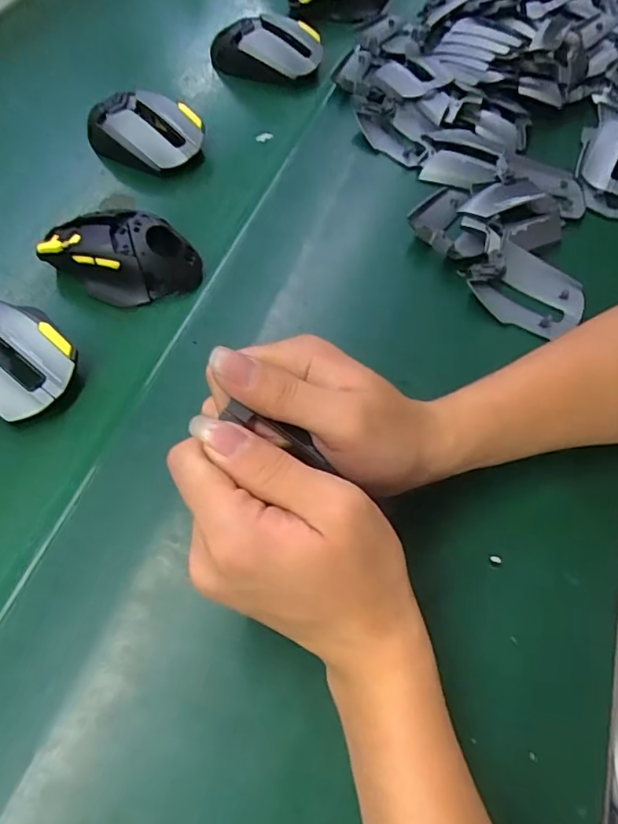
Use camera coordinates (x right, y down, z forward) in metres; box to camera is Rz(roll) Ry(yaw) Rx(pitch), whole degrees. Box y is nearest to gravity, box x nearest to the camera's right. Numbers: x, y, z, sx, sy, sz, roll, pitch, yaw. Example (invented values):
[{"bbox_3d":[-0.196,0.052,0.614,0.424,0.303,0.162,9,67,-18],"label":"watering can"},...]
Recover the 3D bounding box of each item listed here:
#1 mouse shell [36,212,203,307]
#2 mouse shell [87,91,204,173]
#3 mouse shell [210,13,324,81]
[{"bbox_3d":[-0.138,-0.115,0.402,0.112,0.035,0.064,14,60,9],"label":"mouse shell"},{"bbox_3d":[-0.145,-0.242,0.481,0.108,0.042,0.070,13,60,8],"label":"mouse shell"},{"bbox_3d":[-0.046,-0.361,0.555,0.115,0.042,0.072,9,59,6],"label":"mouse shell"}]

